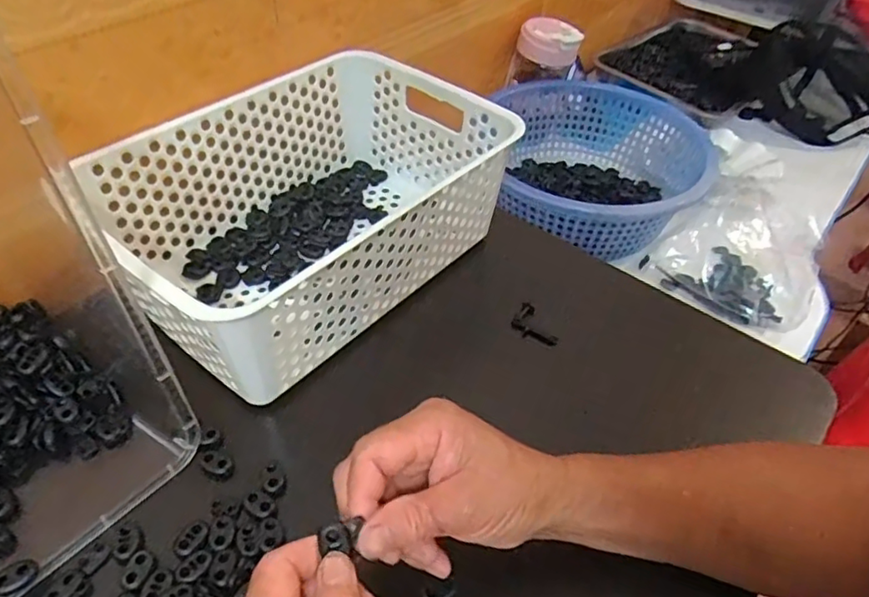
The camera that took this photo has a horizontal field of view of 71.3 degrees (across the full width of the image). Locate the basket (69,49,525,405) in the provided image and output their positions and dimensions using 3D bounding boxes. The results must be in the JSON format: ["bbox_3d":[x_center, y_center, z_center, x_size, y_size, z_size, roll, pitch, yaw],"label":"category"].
[{"bbox_3d":[-0.100,-0.074,0.486,0.204,0.115,0.295,34,52,25],"label":"basket"}]

